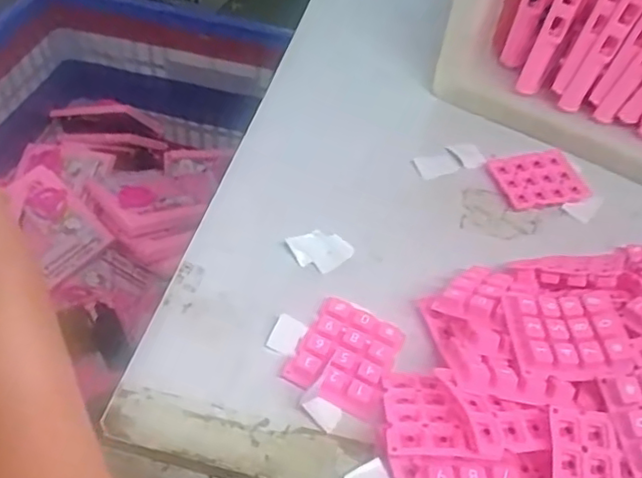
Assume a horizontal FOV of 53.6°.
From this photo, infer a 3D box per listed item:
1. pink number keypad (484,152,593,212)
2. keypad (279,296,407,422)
[{"bbox_3d":[0.157,-0.044,0.458,0.062,0.006,0.050,-8,50,-13],"label":"pink number keypad"},{"bbox_3d":[0.013,0.063,0.343,0.050,0.014,0.057,23,51,14],"label":"keypad"}]

